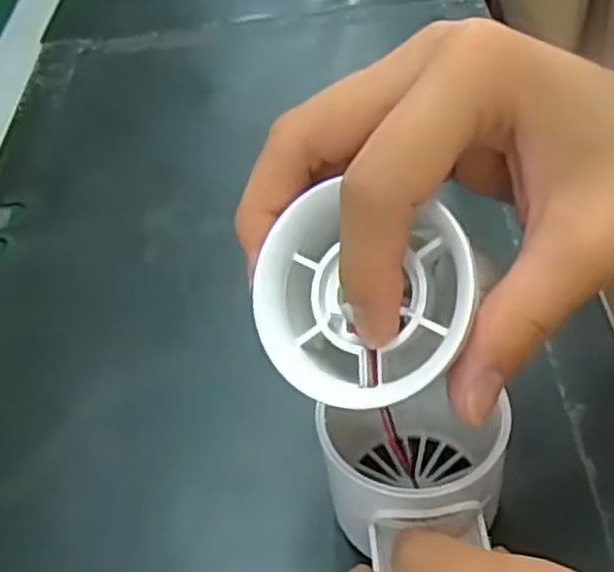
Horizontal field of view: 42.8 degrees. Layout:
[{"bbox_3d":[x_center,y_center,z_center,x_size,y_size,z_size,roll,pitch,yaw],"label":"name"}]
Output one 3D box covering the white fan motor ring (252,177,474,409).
[{"bbox_3d":[0.016,0.005,0.196,0.054,0.028,0.050,23,91,34],"label":"white fan motor ring"}]

